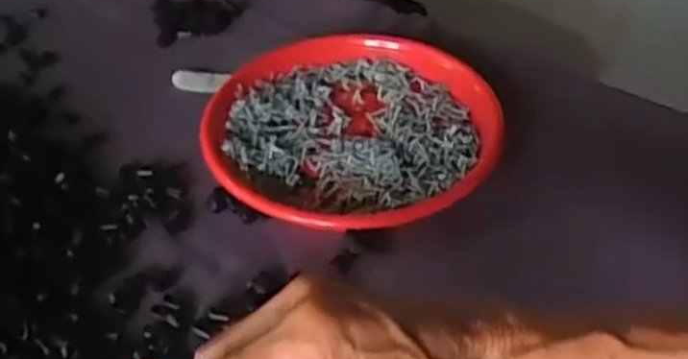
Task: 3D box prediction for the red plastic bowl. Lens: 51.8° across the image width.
[{"bbox_3d":[0.006,-0.043,0.586,0.230,0.036,0.227,-1,43,1],"label":"red plastic bowl"}]

